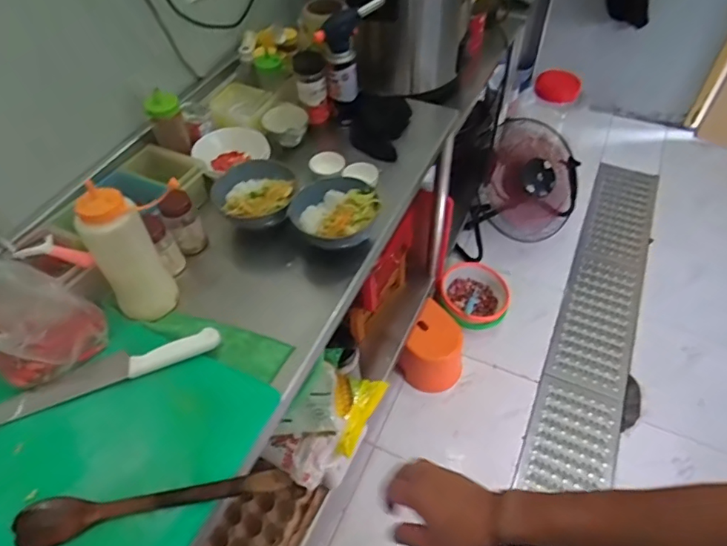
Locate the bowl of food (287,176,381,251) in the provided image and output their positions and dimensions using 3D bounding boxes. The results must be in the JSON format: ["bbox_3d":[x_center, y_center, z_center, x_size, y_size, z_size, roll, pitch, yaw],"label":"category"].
[{"bbox_3d":[-0.057,-0.100,0.893,0.159,0.088,0.143,35,63,25],"label":"bowl of food"}]

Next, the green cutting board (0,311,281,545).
[{"bbox_3d":[-0.375,0.210,0.680,0.438,0.028,0.322,22,53,16],"label":"green cutting board"}]

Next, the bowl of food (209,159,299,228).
[{"bbox_3d":[-0.193,-0.137,0.920,0.145,0.069,0.156,-2,54,3],"label":"bowl of food"}]

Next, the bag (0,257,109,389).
[{"bbox_3d":[-0.460,0.070,0.671,0.099,0.189,0.163,24,59,20],"label":"bag"}]

